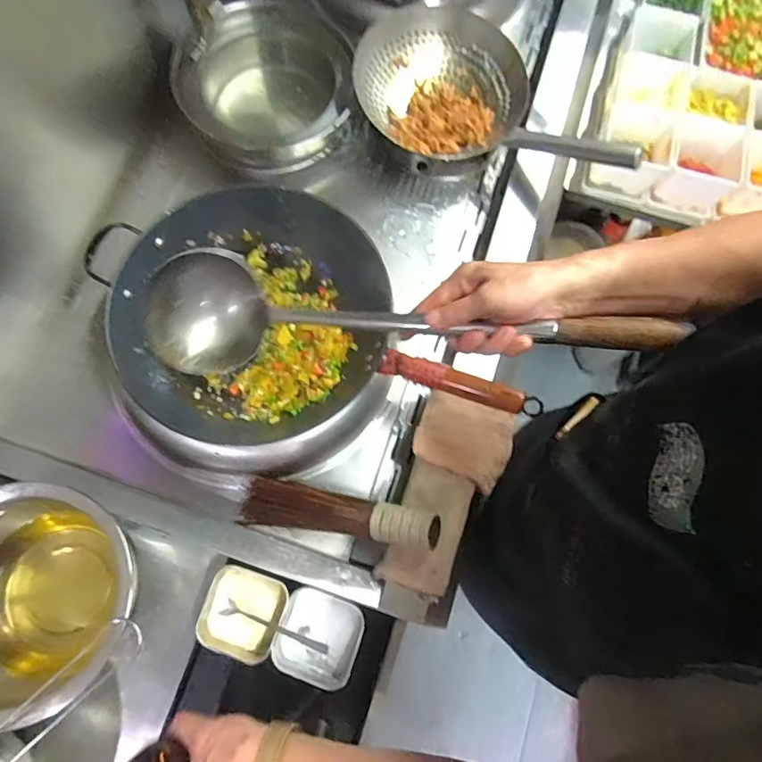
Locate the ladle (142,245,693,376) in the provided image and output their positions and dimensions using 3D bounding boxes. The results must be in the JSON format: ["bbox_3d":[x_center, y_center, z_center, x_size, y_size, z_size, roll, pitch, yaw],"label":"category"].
[{"bbox_3d":[0.008,-0.050,0.511,0.508,0.089,0.102,7,72,11],"label":"ladle"}]

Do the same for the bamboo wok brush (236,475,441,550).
[{"bbox_3d":[-0.060,0.177,0.695,0.287,0.045,0.069,4,71,21],"label":"bamboo wok brush"}]

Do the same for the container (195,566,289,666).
[{"bbox_3d":[-0.188,0.316,0.707,0.109,0.051,0.106,22,73,5],"label":"container"}]

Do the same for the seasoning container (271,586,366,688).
[{"bbox_3d":[-0.084,0.350,0.707,0.109,0.060,0.108,18,73,4],"label":"seasoning container"}]

